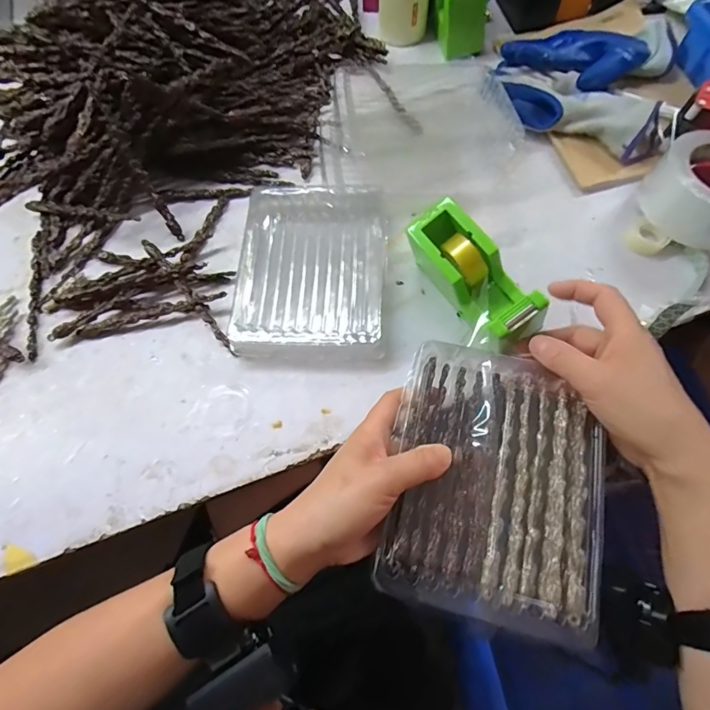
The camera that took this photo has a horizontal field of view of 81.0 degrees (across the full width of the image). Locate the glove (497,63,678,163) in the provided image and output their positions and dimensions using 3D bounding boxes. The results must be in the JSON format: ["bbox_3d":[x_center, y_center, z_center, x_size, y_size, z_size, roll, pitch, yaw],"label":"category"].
[{"bbox_3d":[0.252,-0.277,0.461,0.199,0.033,0.078,25,73,10],"label":"glove"}]

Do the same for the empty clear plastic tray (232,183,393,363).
[{"bbox_3d":[-0.040,-0.086,0.413,0.143,0.029,0.176,3,71,2],"label":"empty clear plastic tray"}]

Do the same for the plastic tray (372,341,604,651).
[{"bbox_3d":[0.098,0.084,0.296,0.140,0.025,0.178,13,71,6],"label":"plastic tray"}]

